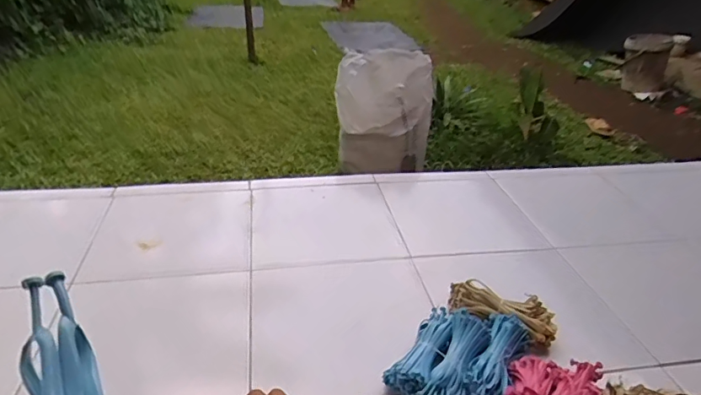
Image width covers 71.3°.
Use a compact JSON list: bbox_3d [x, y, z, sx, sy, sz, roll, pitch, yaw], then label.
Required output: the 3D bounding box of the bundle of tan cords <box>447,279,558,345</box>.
[{"bbox_3d":[0.321,0.238,1.044,0.230,0.062,0.084,18,33,25],"label":"bundle of tan cords"}]

